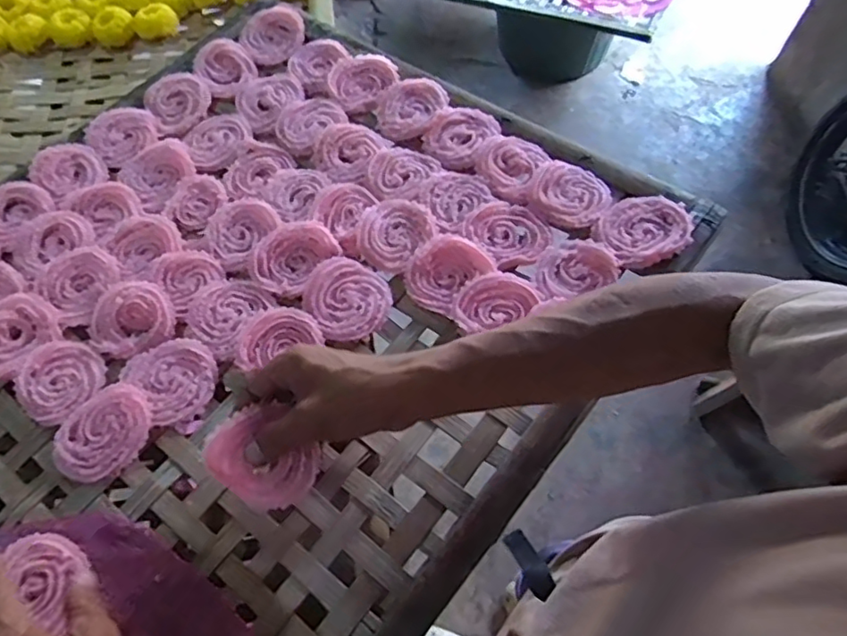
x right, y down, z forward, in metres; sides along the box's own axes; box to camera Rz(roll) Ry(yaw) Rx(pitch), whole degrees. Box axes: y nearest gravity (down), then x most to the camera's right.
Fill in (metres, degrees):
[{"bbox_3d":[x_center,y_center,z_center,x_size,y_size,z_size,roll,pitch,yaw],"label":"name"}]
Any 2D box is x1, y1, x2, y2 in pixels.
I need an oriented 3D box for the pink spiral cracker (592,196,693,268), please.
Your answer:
[{"bbox_3d":[0.205,-0.082,0.554,0.081,0.019,0.071,-30,66,-15],"label":"pink spiral cracker"}]

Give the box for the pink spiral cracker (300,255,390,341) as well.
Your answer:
[{"bbox_3d":[-0.069,-0.019,0.535,0.069,0.006,0.079,-34,67,-16],"label":"pink spiral cracker"}]

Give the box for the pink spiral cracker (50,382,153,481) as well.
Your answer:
[{"bbox_3d":[-0.259,0.092,0.485,0.065,0.012,0.079,36,68,17],"label":"pink spiral cracker"}]

